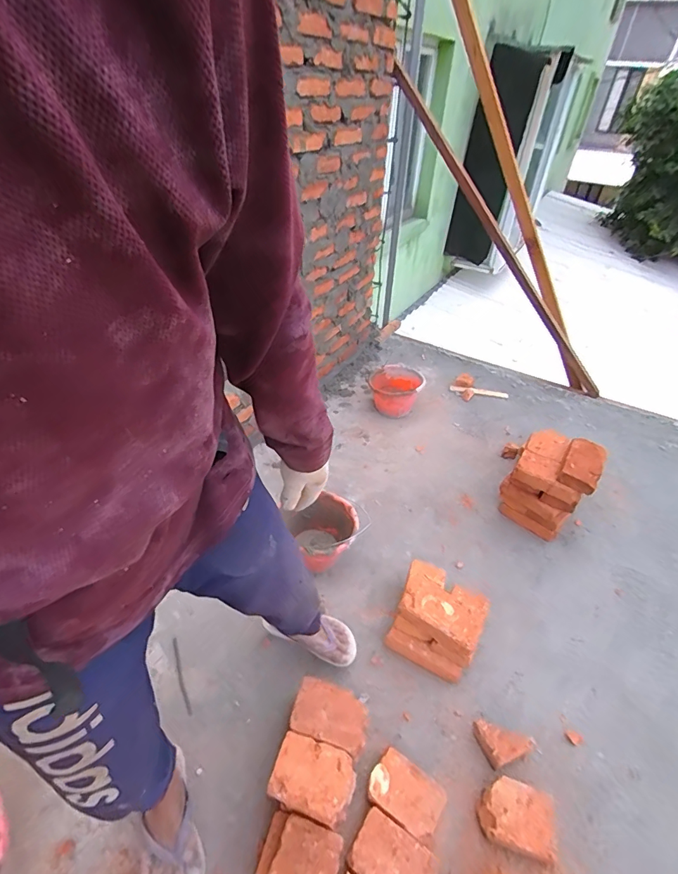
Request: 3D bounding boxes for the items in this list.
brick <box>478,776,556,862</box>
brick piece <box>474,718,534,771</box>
[{"bbox_3d":[0.363,0.771,0.882,0.138,0.076,0.113,16,41,15],"label":"brick"},{"bbox_3d":[0.374,0.694,0.997,0.091,0.053,0.092,-13,43,-19],"label":"brick piece"}]

